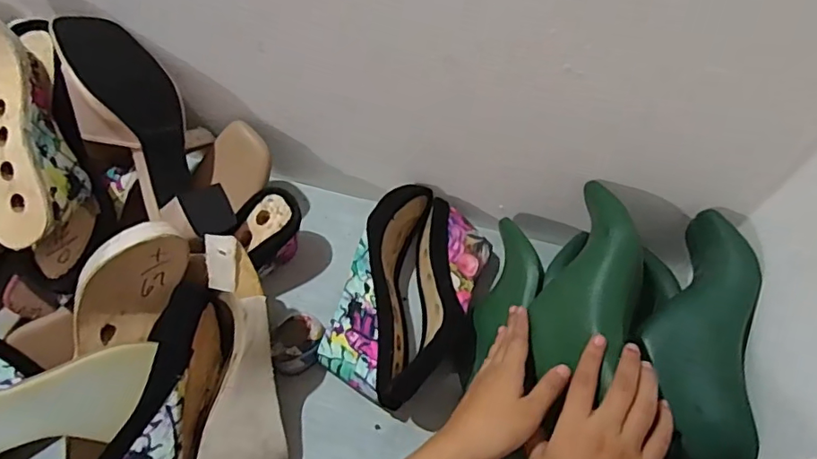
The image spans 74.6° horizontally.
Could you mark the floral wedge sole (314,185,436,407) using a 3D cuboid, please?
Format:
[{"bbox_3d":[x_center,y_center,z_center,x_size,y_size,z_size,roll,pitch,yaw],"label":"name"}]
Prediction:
[{"bbox_3d":[-0.035,0.058,0.571,0.091,0.077,0.239,7,59,3],"label":"floral wedge sole"}]

